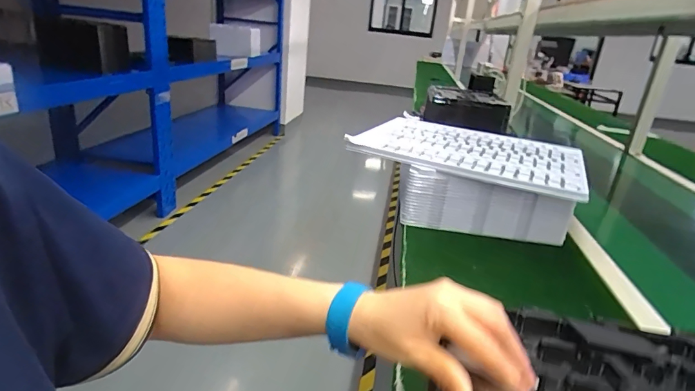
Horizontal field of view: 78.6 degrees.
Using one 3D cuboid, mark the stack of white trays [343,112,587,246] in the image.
[{"bbox_3d":[0.239,-0.038,0.849,0.394,0.122,0.312,13,25,22],"label":"stack of white trays"}]

